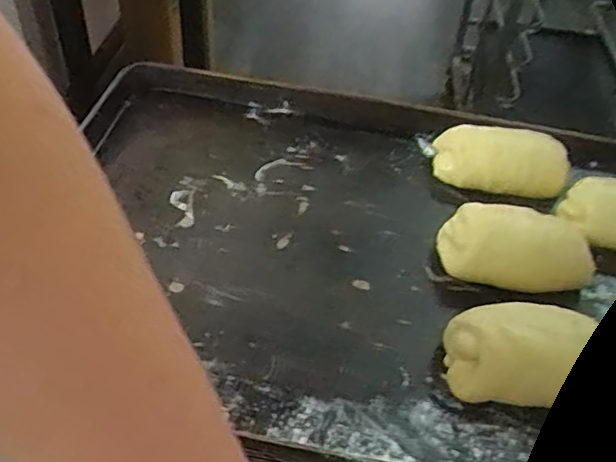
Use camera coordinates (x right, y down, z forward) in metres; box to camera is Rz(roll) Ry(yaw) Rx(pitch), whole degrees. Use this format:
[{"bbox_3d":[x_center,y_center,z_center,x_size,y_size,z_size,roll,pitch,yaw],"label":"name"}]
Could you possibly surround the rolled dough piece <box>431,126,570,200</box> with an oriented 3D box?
[{"bbox_3d":[0.188,-0.069,0.631,0.127,0.035,0.066,7,47,5],"label":"rolled dough piece"}]

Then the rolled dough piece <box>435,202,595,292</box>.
[{"bbox_3d":[0.173,0.013,0.544,0.122,0.041,0.068,8,45,2],"label":"rolled dough piece"}]

